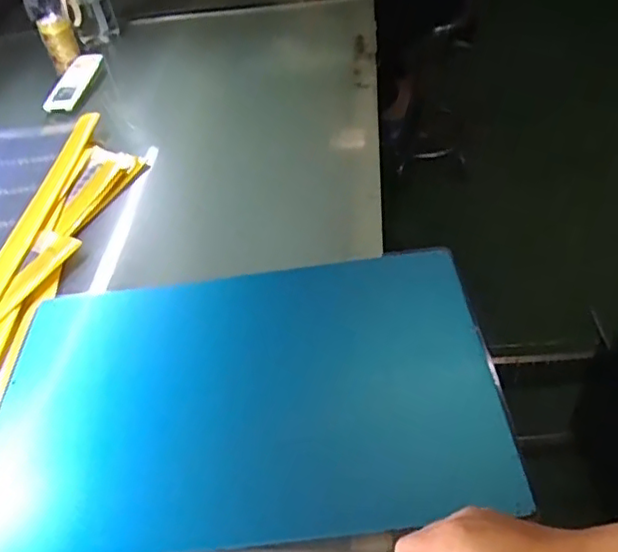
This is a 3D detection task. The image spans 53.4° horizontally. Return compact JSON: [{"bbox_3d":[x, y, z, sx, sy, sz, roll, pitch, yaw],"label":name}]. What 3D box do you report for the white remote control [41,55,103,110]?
[{"bbox_3d":[-0.390,-0.321,1.020,0.062,0.016,0.133,11,61,18],"label":"white remote control"}]

